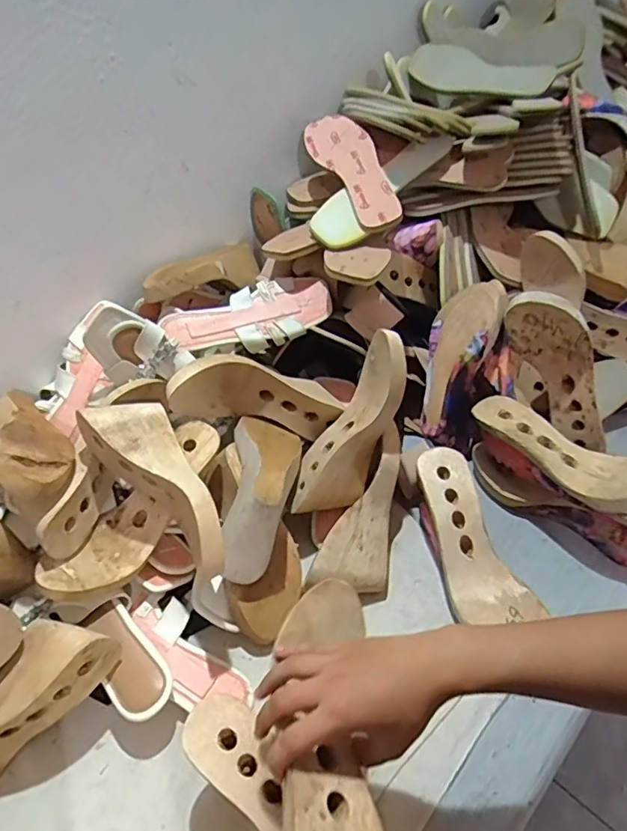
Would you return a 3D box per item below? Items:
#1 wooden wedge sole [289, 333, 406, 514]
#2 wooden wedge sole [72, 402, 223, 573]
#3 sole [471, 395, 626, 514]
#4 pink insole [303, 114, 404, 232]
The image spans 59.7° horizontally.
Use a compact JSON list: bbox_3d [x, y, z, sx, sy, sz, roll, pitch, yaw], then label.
[{"bbox_3d":[0.047,0.010,0.640,0.070,0.222,0.068,37,18,37],"label":"wooden wedge sole"},{"bbox_3d":[-0.149,0.069,0.570,0.080,0.082,0.219,-35,63,-26],"label":"wooden wedge sole"},{"bbox_3d":[0.287,0.035,0.616,0.079,0.047,0.236,-36,50,-27],"label":"sole"},{"bbox_3d":[0.058,-0.356,0.775,0.079,0.016,0.237,-29,64,1],"label":"pink insole"}]

